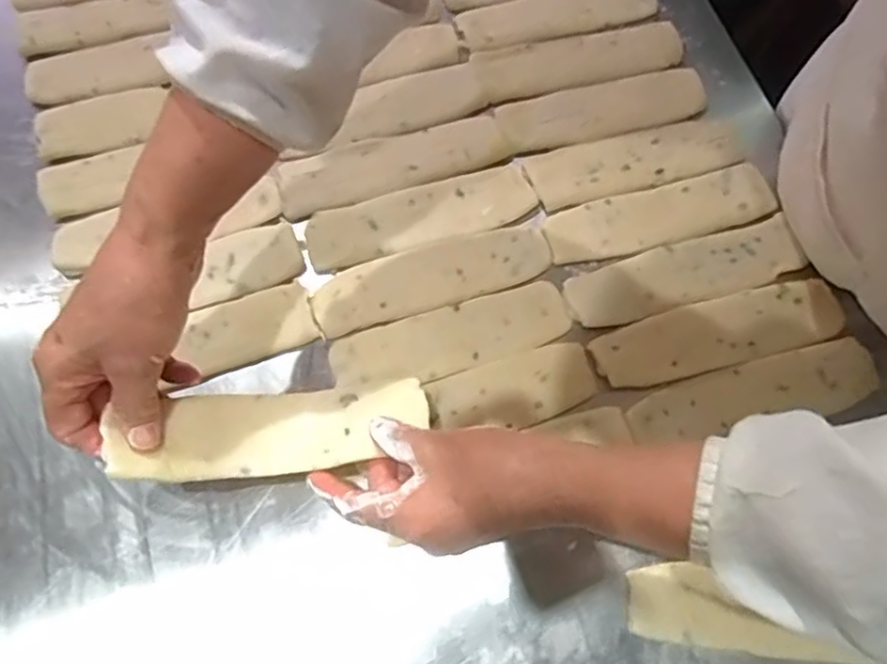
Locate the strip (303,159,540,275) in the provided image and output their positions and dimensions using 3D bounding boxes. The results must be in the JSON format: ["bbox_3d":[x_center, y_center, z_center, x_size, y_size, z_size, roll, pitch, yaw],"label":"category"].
[{"bbox_3d":[-0.019,-0.097,0.540,0.189,0.004,0.056,-17,71,-6],"label":"strip"}]

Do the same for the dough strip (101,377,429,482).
[{"bbox_3d":[-0.104,0.060,0.408,0.184,0.035,0.055,-7,70,-16],"label":"dough strip"}]

